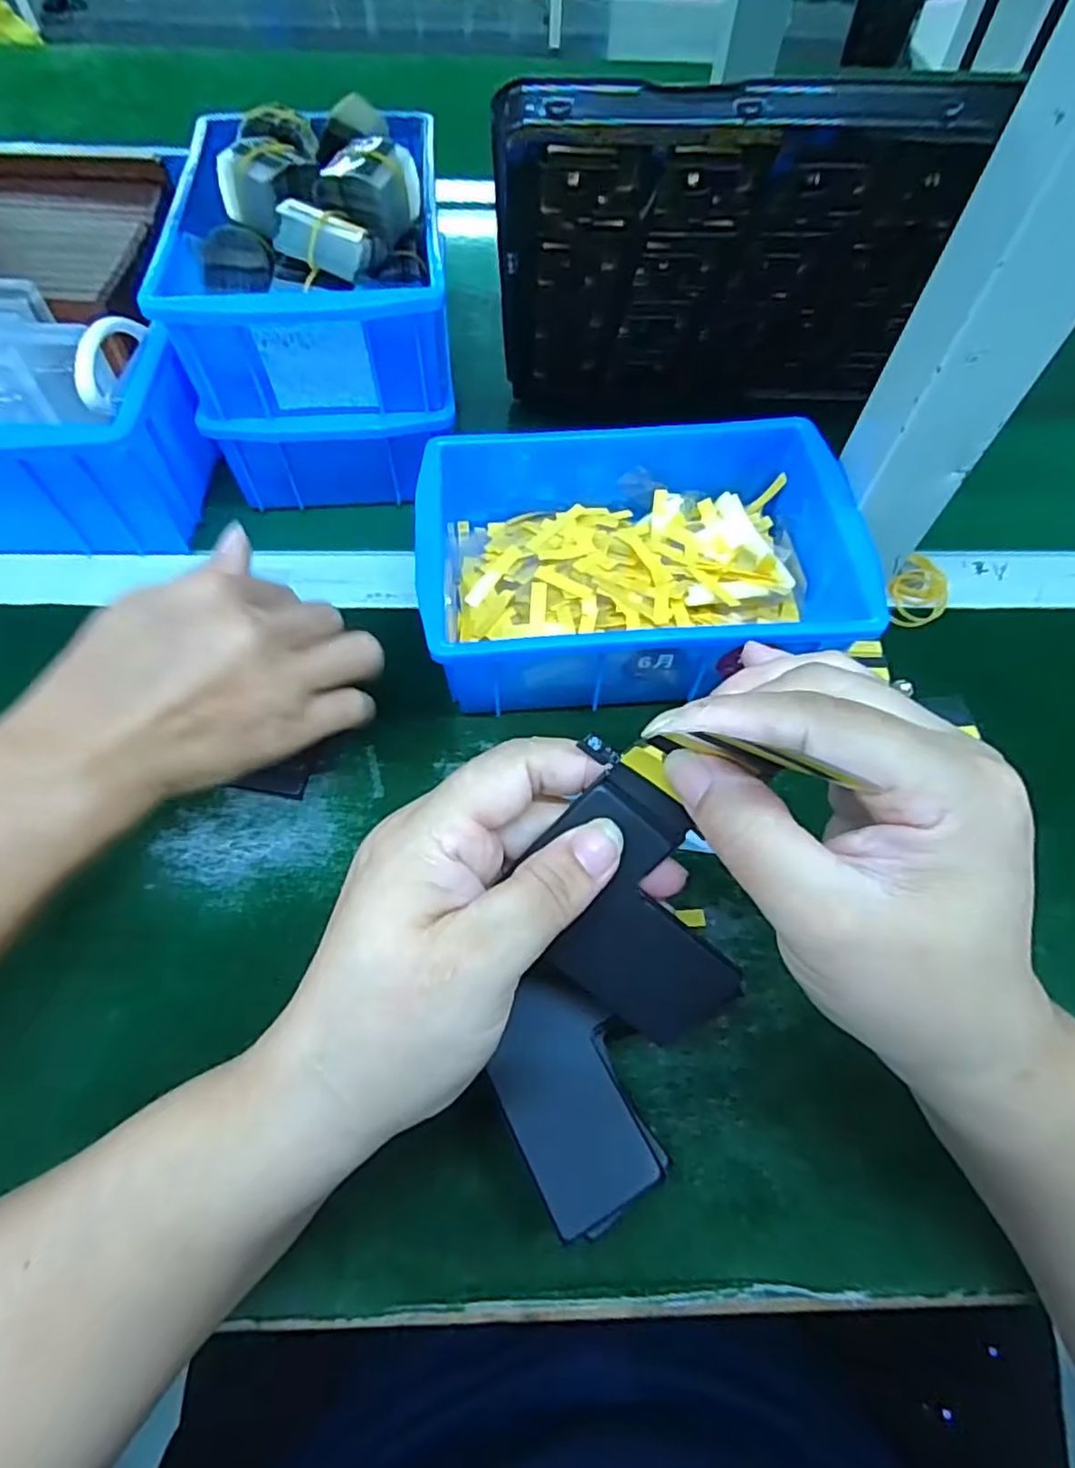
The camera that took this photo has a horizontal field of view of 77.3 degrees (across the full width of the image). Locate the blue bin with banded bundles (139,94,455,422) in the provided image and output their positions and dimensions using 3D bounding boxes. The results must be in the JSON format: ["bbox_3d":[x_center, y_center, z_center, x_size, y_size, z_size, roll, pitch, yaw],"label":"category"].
[{"bbox_3d":[-0.117,-0.258,0.356,0.130,0.071,0.187,-5,61,-4],"label":"blue bin with banded bundles"}]

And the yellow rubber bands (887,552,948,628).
[{"bbox_3d":[0.210,-0.078,0.369,0.030,0.008,0.048,34,66,16],"label":"yellow rubber bands"}]

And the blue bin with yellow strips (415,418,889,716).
[{"bbox_3d":[0.046,-0.086,0.339,0.202,0.068,0.140,-3,61,-3],"label":"blue bin with yellow strips"}]

